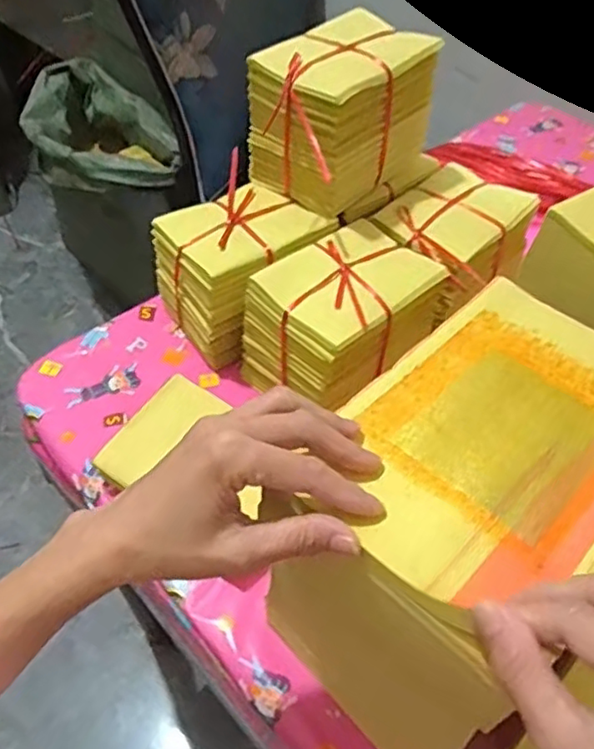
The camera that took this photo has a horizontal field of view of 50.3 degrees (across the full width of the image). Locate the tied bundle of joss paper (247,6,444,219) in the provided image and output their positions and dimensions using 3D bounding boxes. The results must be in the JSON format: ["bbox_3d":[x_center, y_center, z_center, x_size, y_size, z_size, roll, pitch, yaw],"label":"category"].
[{"bbox_3d":[0.042,-0.267,0.652,0.118,0.135,0.176,37,57,27],"label":"tied bundle of joss paper"}]

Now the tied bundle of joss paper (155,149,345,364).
[{"bbox_3d":[-0.060,-0.118,0.686,0.151,0.121,0.128,-31,57,-26],"label":"tied bundle of joss paper"}]

